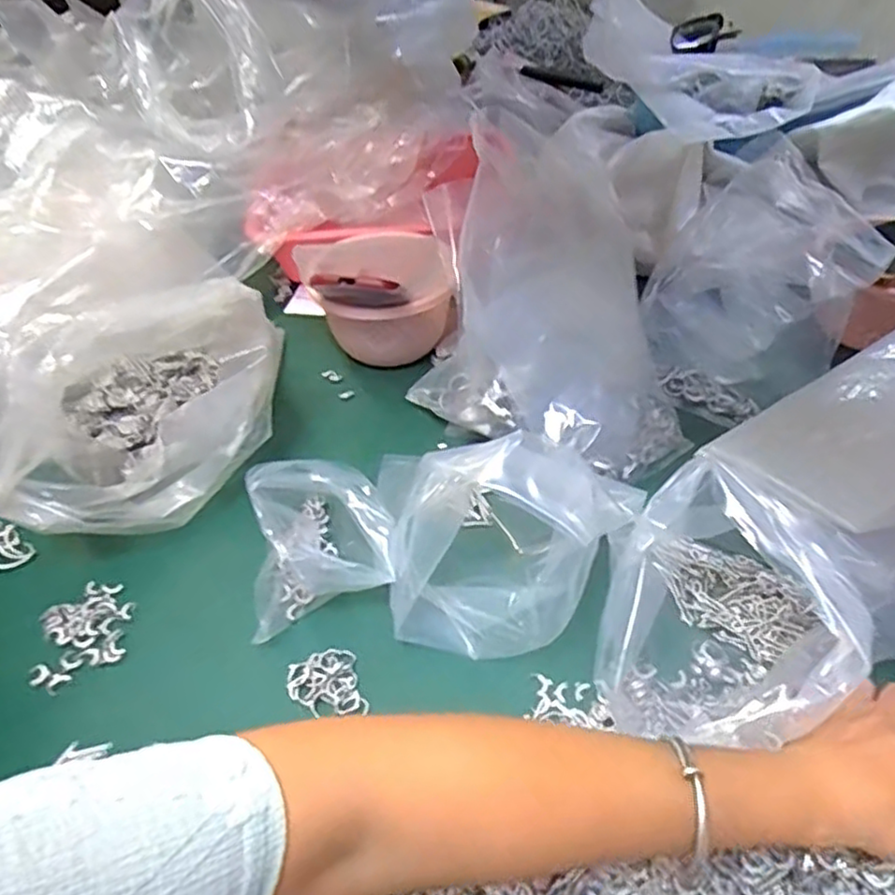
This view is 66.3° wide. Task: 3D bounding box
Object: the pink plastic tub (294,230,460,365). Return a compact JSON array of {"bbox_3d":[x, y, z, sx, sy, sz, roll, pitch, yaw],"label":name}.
[{"bbox_3d":[-0.068,-0.147,0.667,0.125,0.111,0.130,-2,45,2],"label":"pink plastic tub"}]

